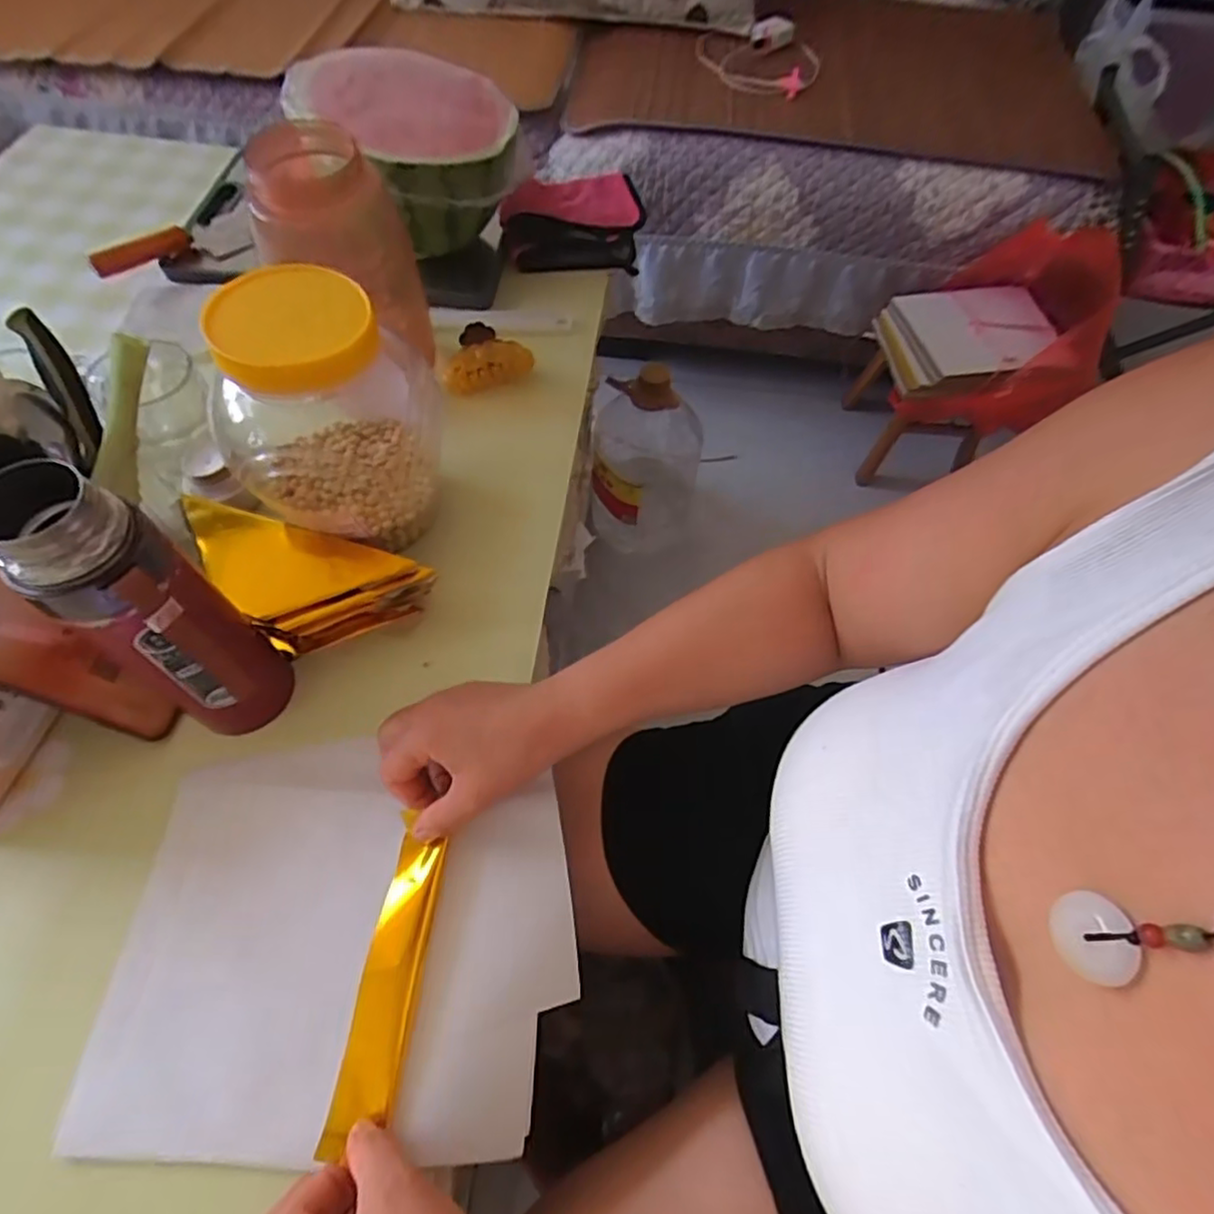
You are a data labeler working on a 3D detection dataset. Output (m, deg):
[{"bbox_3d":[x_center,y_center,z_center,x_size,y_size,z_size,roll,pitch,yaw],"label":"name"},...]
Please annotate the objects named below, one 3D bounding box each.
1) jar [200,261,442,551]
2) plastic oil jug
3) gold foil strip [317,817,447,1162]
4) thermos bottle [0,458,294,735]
[{"bbox_3d":[-0.195,-0.130,0.464,0.124,0.191,0.123,1,59,-2],"label":"jar"},{"bbox_3d":[0.062,-0.228,1.010,0.167,0.348,0.137,9,59,3],"label":"plastic oil jug"},{"bbox_3d":[-0.123,0.209,0.372,0.031,0.017,0.158,7,60,1],"label":"gold foil strip"},{"bbox_3d":[-0.242,0.012,0.367,0.063,0.220,0.068,-20,62,-14],"label":"thermos bottle"}]

